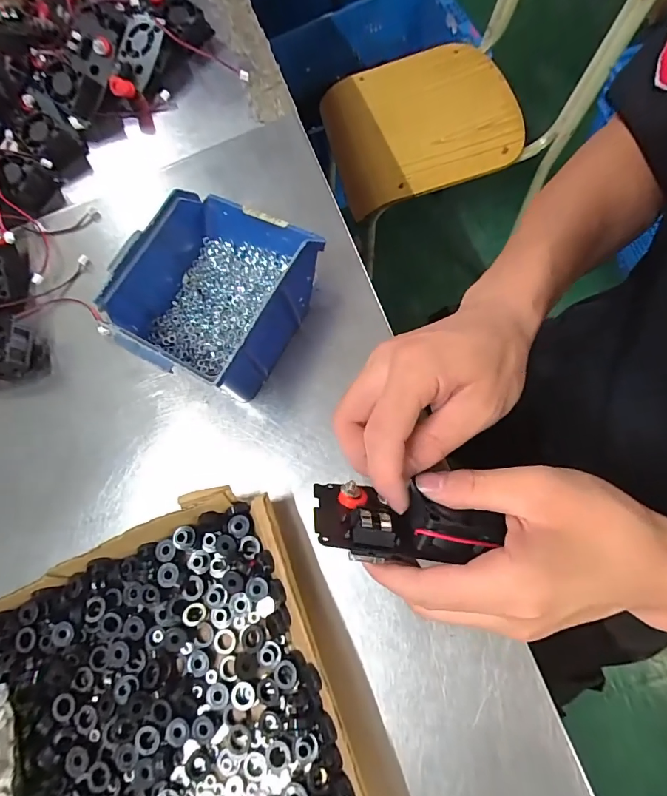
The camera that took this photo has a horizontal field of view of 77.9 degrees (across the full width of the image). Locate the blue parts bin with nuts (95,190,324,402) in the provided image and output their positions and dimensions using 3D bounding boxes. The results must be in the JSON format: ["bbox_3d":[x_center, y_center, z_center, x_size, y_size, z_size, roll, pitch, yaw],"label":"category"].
[{"bbox_3d":[-0.092,-0.080,0.319,0.125,0.066,0.143,28,75,12],"label":"blue parts bin with nuts"}]

